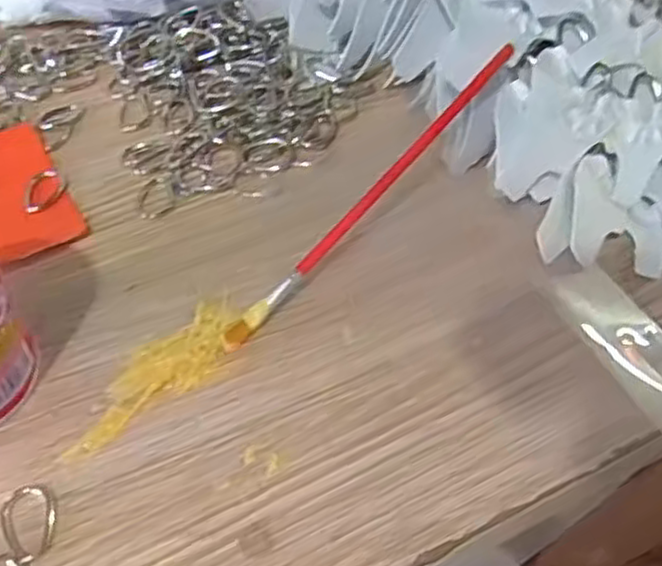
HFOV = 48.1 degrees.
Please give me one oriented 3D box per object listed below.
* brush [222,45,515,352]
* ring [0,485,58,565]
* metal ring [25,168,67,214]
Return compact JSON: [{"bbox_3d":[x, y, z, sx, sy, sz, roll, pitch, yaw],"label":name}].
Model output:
[{"bbox_3d":[0.021,-0.043,0.341,0.009,0.009,0.194,39,80,27],"label":"brush"},{"bbox_3d":[-0.111,0.087,0.274,0.020,0.004,0.030,-22,55,-16],"label":"ring"},{"bbox_3d":[-0.148,-0.049,0.383,0.017,0.005,0.030,17,54,14],"label":"metal ring"}]

